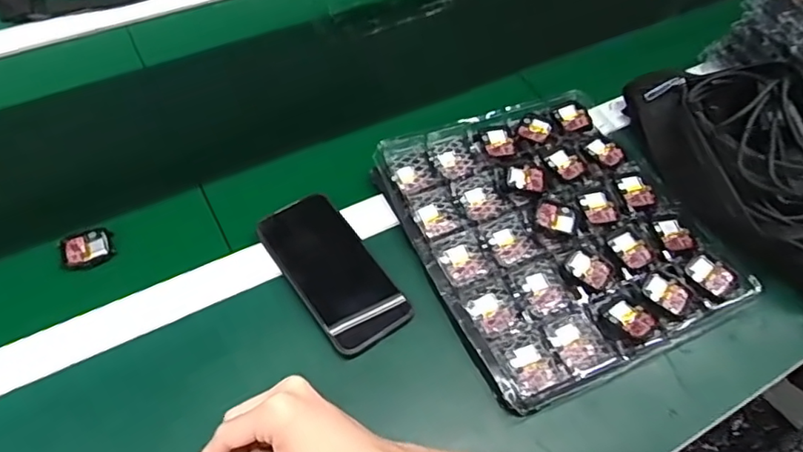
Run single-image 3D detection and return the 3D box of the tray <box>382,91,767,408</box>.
[{"bbox_3d":[0.144,-0.002,0.568,0.261,0.024,0.290,-19,58,-17],"label":"tray"}]

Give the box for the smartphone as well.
[{"bbox_3d":[-0.063,0.038,0.533,0.078,0.010,0.157,-29,61,-23],"label":"smartphone"}]

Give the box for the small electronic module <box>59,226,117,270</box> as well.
[{"bbox_3d":[-0.294,0.021,0.544,0.041,0.009,0.038,-25,59,-20],"label":"small electronic module"}]

